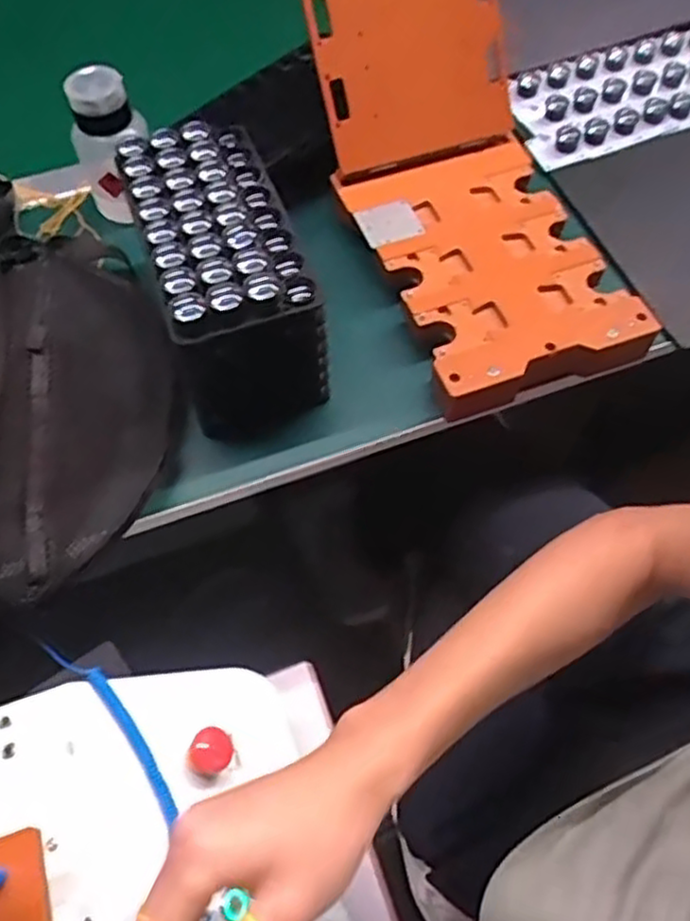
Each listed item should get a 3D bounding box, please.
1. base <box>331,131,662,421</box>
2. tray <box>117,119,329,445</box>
[{"bbox_3d":[0.116,-0.162,0.602,0.179,0.040,0.237,-19,61,-10],"label":"base"},{"bbox_3d":[-0.086,-0.133,0.539,0.098,0.127,0.192,-18,61,-9],"label":"tray"}]

